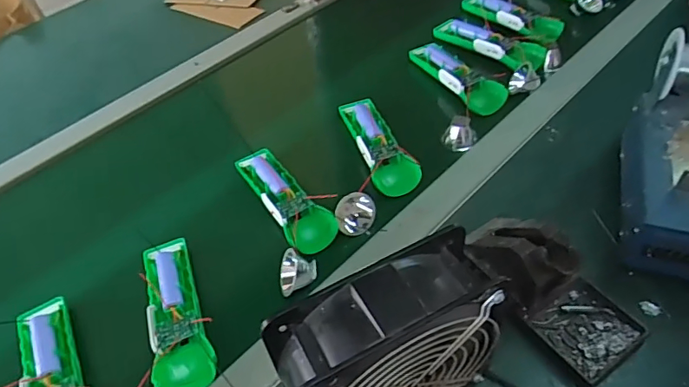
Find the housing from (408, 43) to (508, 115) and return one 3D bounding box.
[{"bbox_3d":[0.135,-0.148,0.620,0.043,0.020,0.151,-27,50,-17],"label":"housing"}]

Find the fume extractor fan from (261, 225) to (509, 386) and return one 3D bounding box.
[{"bbox_3d":[0.031,0.111,0.349,0.143,0.147,0.061,-24,49,-15],"label":"fume extractor fan"}]

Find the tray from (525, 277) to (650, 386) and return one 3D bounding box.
[{"bbox_3d":[0.199,0.110,0.421,0.068,0.016,0.071,-28,50,-18],"label":"tray"}]

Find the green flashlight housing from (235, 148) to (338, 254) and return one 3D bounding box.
[{"bbox_3d":[-0.065,0.000,0.546,0.049,0.024,0.154,-27,50,-17],"label":"green flashlight housing"}]

